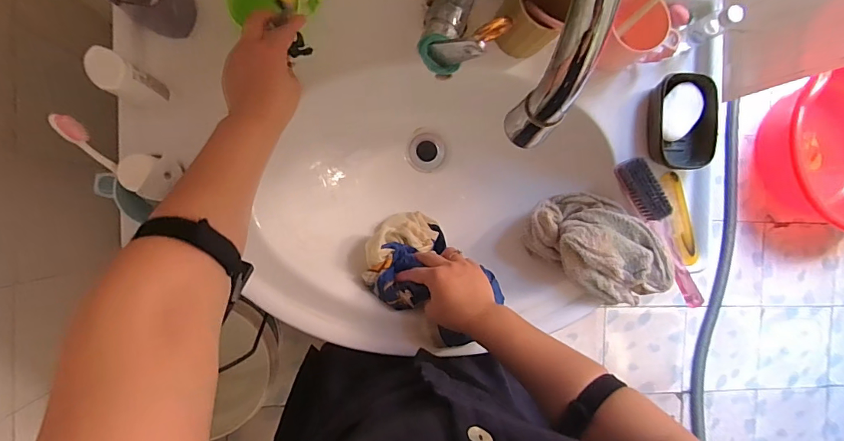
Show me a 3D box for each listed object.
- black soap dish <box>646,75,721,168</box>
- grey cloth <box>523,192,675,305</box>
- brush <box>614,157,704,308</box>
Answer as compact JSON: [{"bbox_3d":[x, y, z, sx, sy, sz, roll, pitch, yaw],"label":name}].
[{"bbox_3d":[0.366,-0.140,0.616,0.090,0.036,0.132,-3,91,-9],"label":"black soap dish"},{"bbox_3d":[0.255,0.041,0.621,0.195,0.087,0.121,38,85,-8],"label":"grey cloth"},{"bbox_3d":[0.349,0.017,0.615,0.042,0.030,0.234,-28,95,-8],"label":"brush"}]

